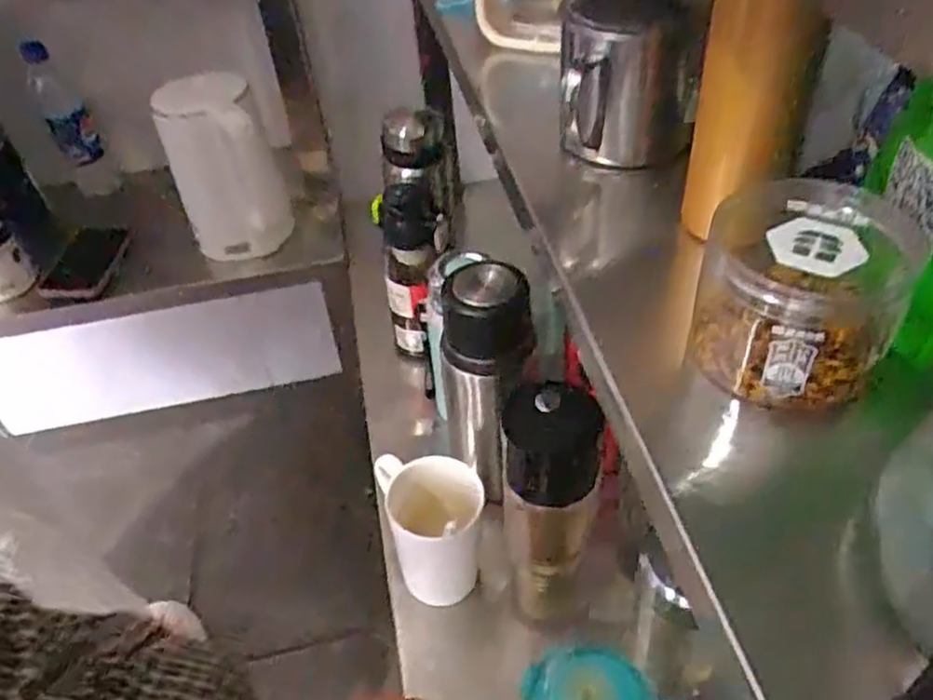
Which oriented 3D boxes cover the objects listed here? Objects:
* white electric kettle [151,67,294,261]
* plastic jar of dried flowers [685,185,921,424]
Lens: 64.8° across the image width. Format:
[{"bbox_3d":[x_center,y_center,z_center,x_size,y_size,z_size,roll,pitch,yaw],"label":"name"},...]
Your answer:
[{"bbox_3d":[-0.309,-0.220,0.943,0.126,0.207,0.110,-21,46,-13],"label":"white electric kettle"},{"bbox_3d":[0.147,-0.025,0.331,0.081,0.074,0.077,-4,44,4],"label":"plastic jar of dried flowers"}]

